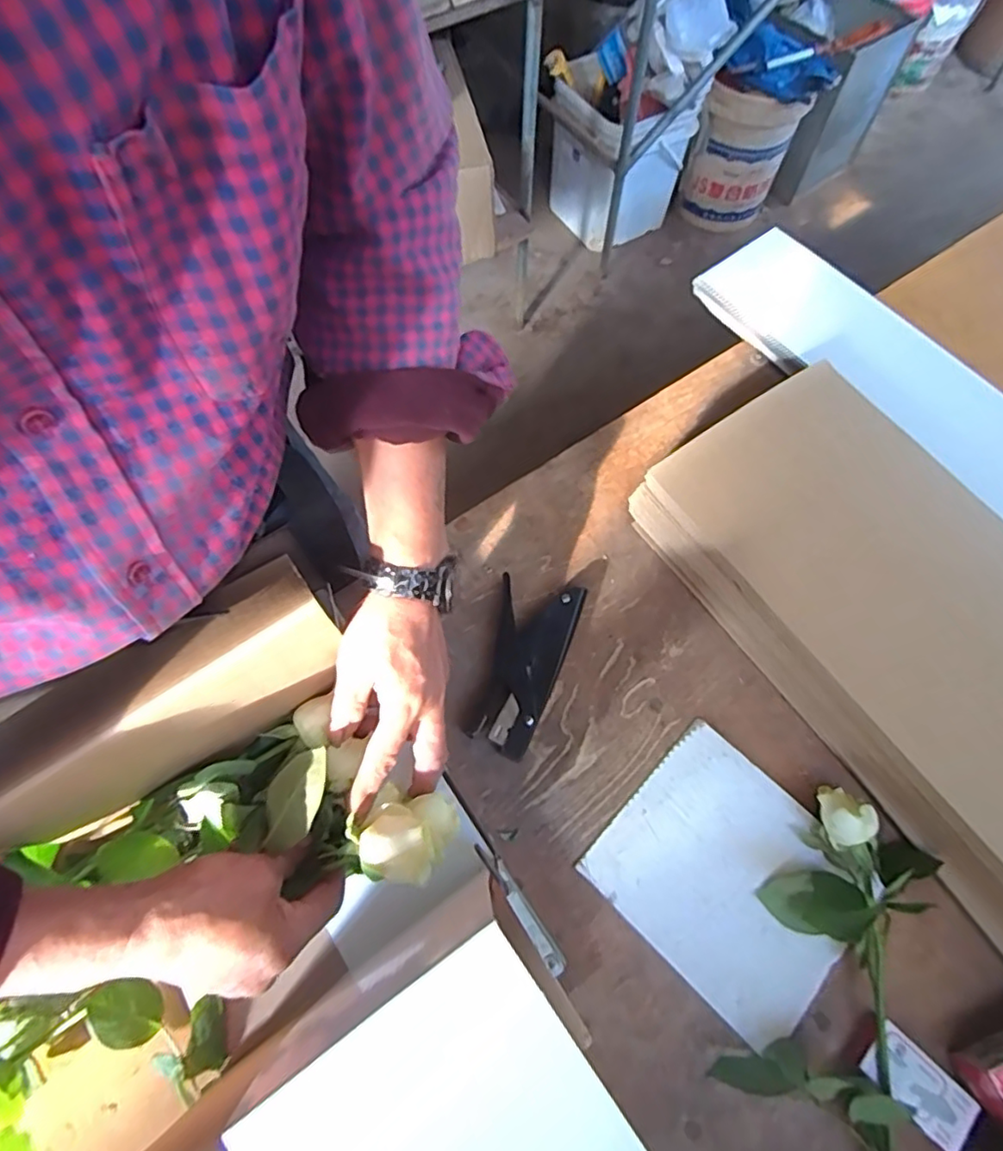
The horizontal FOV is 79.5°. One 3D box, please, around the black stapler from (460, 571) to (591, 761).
[{"bbox_3d":[0.018,0.075,0.508,0.068,0.023,0.147,16,69,6],"label":"black stapler"}]

